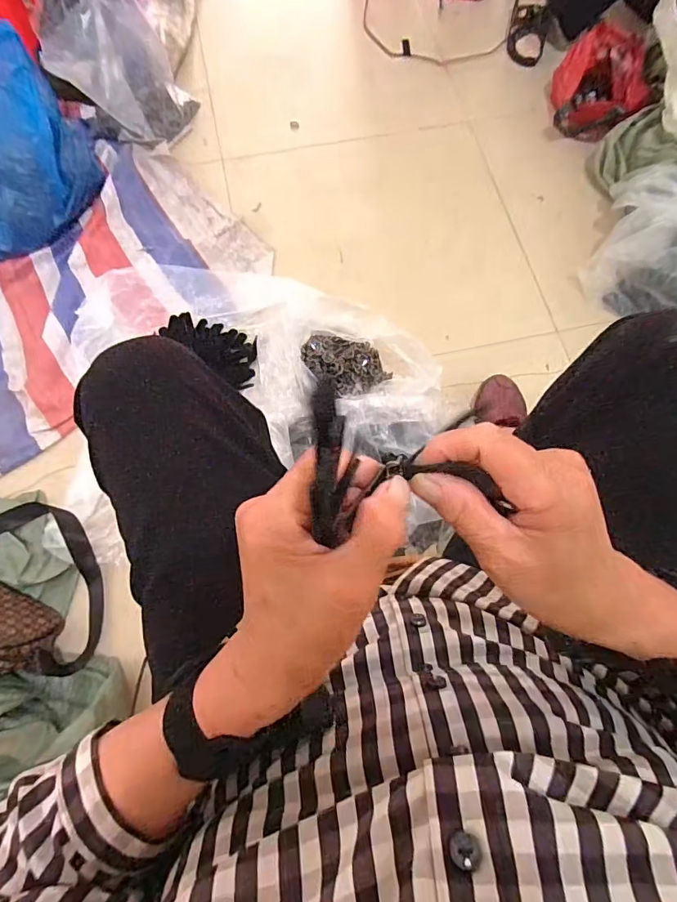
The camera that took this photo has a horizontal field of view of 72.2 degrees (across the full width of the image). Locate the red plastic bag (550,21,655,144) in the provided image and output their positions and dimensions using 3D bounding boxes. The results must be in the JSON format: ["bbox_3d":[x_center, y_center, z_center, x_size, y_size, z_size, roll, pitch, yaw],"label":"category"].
[{"bbox_3d":[0.606,-0.840,1.081,0.221,0.114,0.259,25,73,8],"label":"red plastic bag"}]

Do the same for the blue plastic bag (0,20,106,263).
[{"bbox_3d":[-0.658,-0.584,0.910,0.323,0.242,0.295,-32,74,-10],"label":"blue plastic bag"}]

